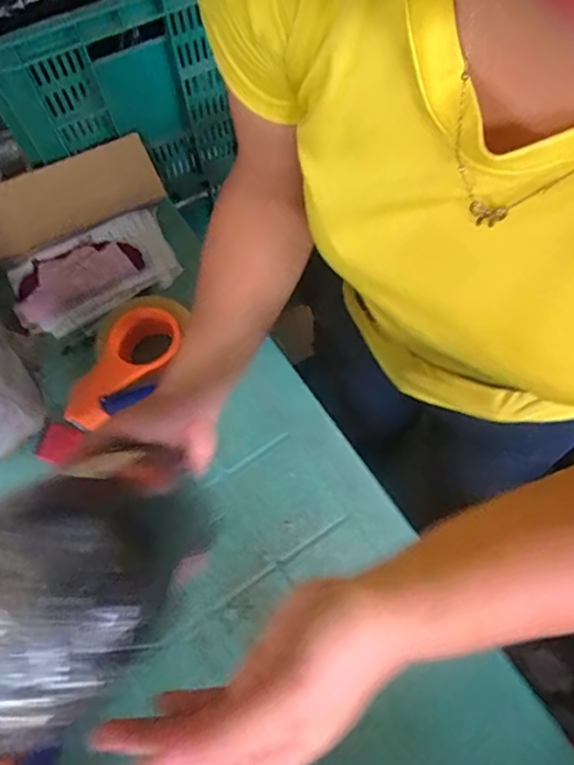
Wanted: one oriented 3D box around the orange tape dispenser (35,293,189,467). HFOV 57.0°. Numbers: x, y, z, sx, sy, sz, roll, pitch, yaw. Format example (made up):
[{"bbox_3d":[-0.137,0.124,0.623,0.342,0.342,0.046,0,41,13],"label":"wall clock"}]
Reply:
[{"bbox_3d":[-0.192,-0.005,0.578,0.091,0.054,0.212,30,72,13],"label":"orange tape dispenser"}]

